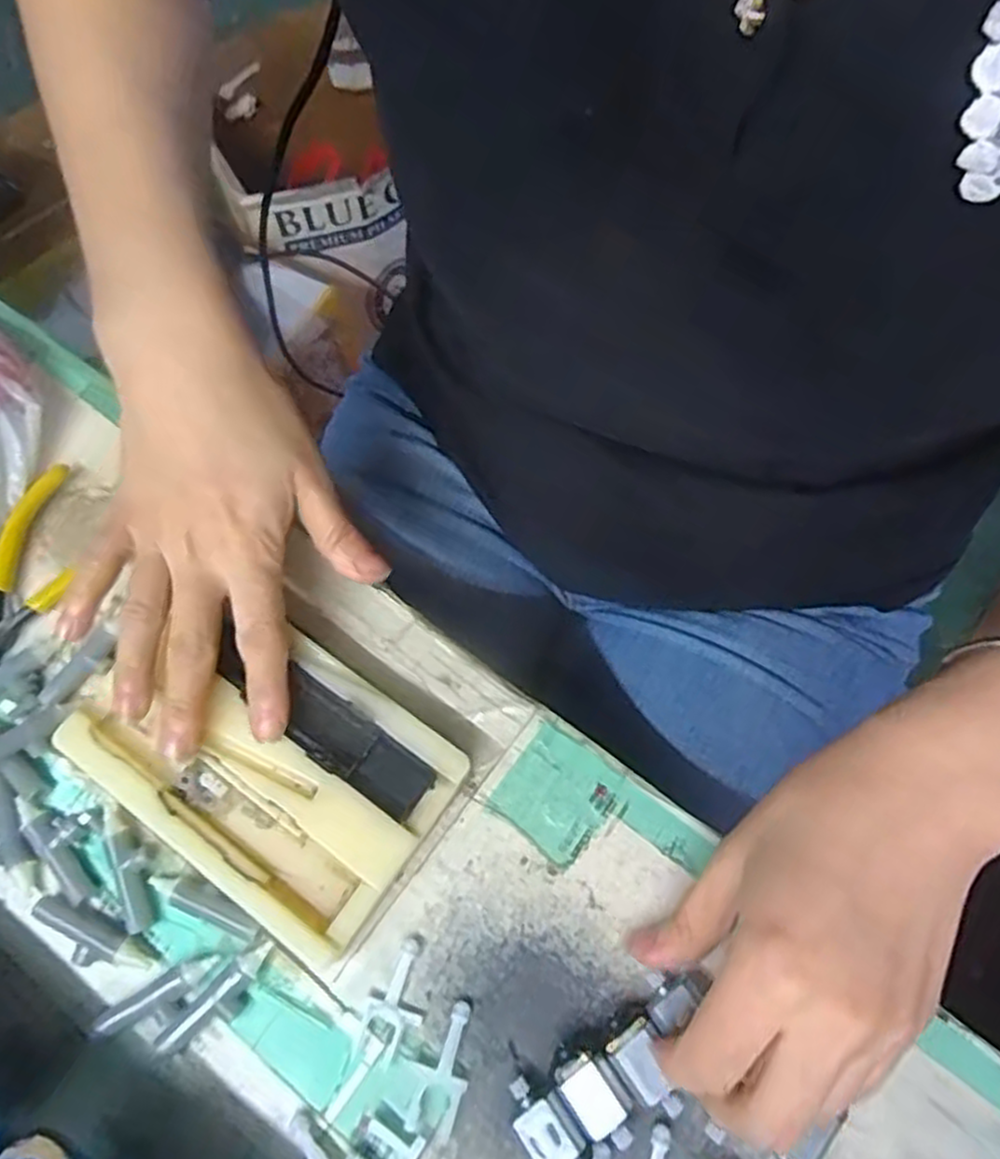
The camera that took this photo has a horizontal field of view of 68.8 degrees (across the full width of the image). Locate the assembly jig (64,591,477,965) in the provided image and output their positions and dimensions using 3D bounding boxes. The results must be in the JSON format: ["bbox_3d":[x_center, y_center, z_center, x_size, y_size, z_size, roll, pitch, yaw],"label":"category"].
[{"bbox_3d":[-0.089,0.068,0.280,0.132,0.014,0.089,33,69,11],"label":"assembly jig"}]

